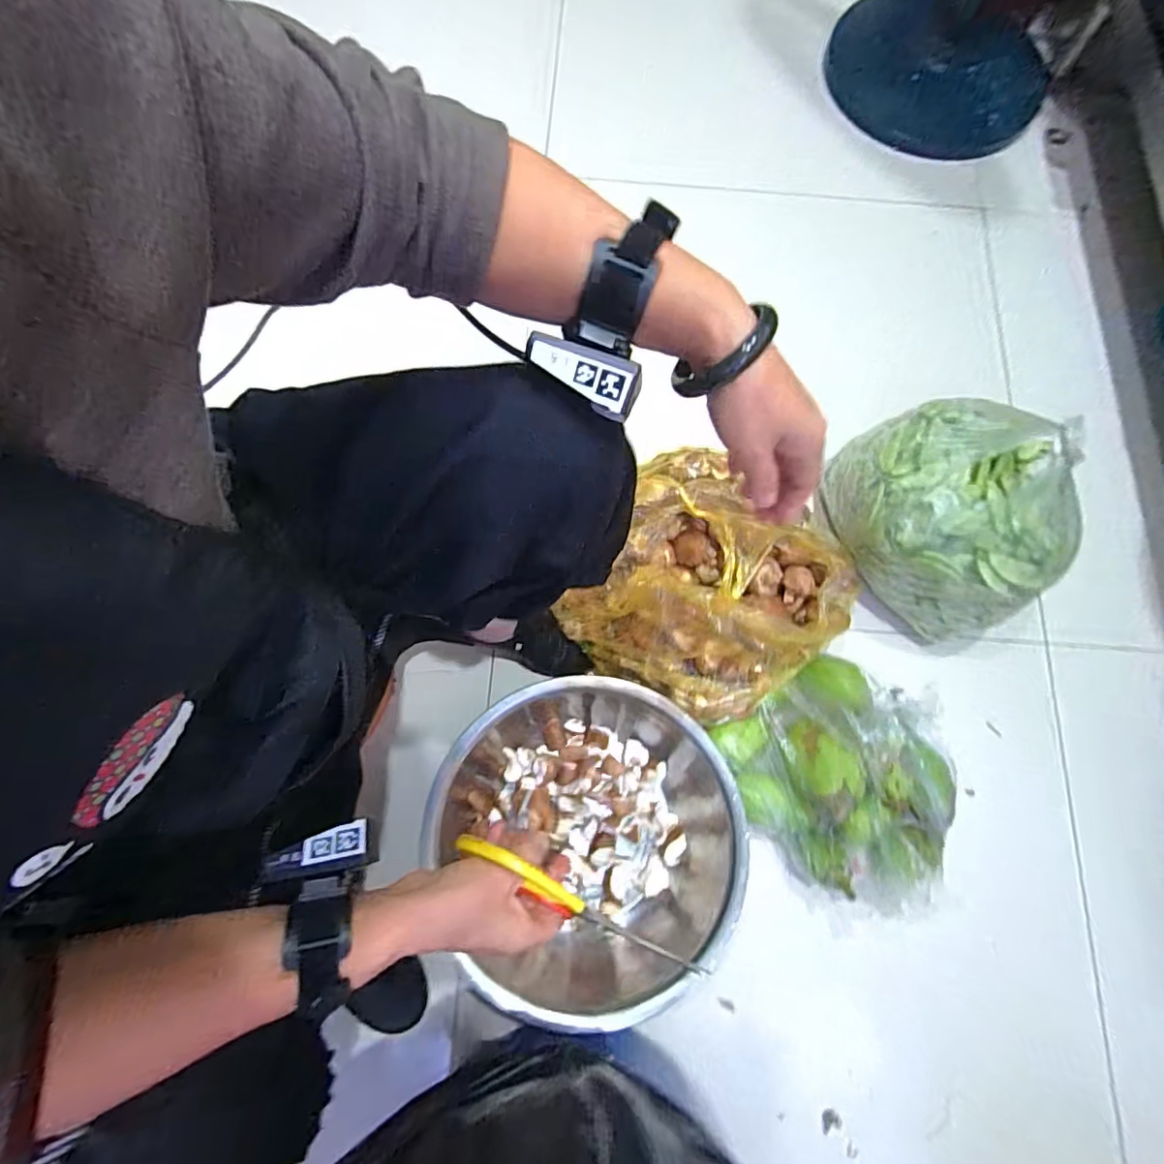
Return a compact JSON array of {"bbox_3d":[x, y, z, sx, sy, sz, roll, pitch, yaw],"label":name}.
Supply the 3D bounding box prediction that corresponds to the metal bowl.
[{"bbox_3d":[0.016,0.298,0.675,0.328,0.121,0.349,0,76,-1],"label":"metal bowl"}]

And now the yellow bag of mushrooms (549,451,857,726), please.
[{"bbox_3d":[0.174,0.000,0.726,0.343,0.154,0.328,31,77,6],"label":"yellow bag of mushrooms"}]

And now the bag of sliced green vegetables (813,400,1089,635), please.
[{"bbox_3d":[0.456,-0.084,0.701,0.190,0.203,0.275,-29,78,-8],"label":"bag of sliced green vegetables"}]

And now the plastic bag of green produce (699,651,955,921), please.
[{"bbox_3d":[0.325,0.238,0.686,0.295,0.158,0.241,41,79,9],"label":"plastic bag of green produce"}]

